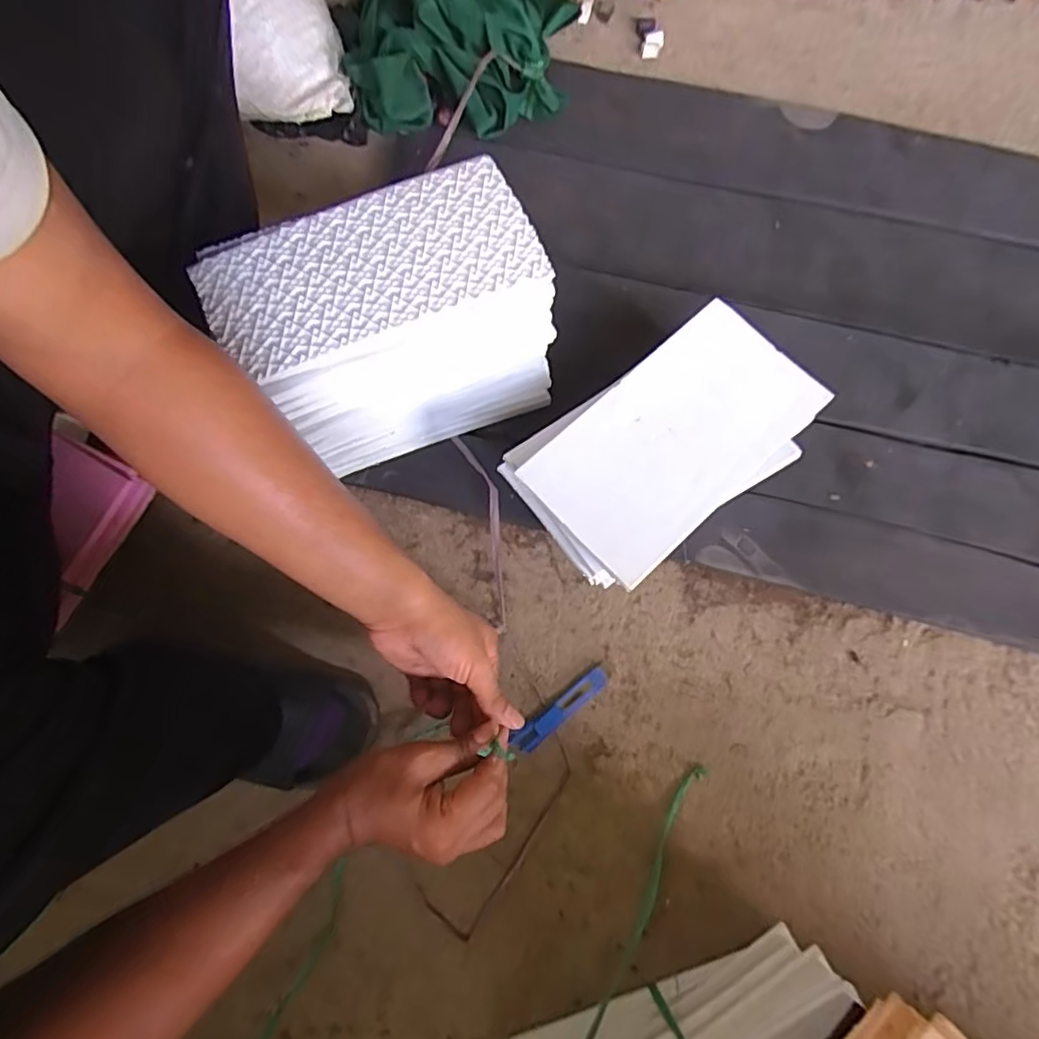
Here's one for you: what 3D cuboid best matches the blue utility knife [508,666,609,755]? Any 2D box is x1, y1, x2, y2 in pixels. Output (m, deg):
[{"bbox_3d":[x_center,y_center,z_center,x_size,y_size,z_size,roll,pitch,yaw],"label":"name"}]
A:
[{"bbox_3d":[0.045,0.208,0.653,0.127,0.016,0.027,-36,79,-16],"label":"blue utility knife"}]

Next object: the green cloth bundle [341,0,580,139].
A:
[{"bbox_3d":[-0.074,-0.639,0.788,0.289,0.138,0.260,0,77,0],"label":"green cloth bundle"}]

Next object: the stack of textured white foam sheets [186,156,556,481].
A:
[{"bbox_3d":[-0.125,-0.186,0.622,0.286,0.241,0.167,-21,78,-6],"label":"stack of textured white foam sheets"}]

